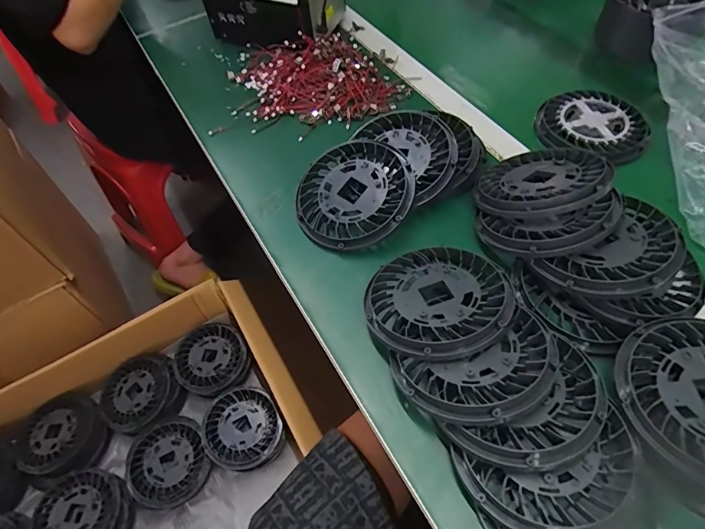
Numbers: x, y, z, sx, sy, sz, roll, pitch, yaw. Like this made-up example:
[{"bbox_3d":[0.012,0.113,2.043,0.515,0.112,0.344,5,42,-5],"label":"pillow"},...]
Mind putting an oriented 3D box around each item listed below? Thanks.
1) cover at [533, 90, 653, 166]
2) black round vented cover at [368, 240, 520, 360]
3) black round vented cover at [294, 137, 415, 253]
[{"bbox_3d":[0.302,-0.174,0.561,0.124,0.020,0.126,-2,55,3],"label":"cover"},{"bbox_3d":[0.077,0.031,0.404,0.124,0.014,0.127,-10,41,9],"label":"black round vented cover"},{"bbox_3d":[0.003,-0.077,0.489,0.128,0.023,0.128,-8,63,17],"label":"black round vented cover"}]

